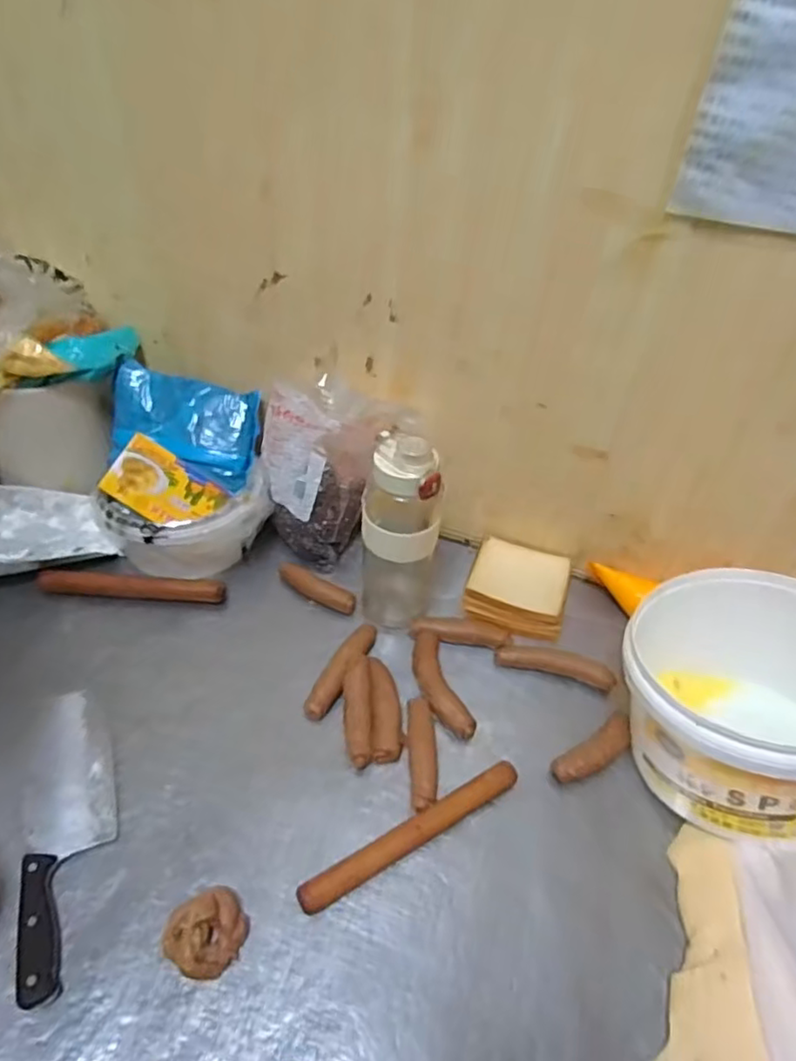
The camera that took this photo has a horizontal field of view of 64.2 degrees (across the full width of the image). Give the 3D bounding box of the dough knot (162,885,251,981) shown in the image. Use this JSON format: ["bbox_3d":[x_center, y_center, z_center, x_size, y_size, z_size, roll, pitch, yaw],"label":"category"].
[{"bbox_3d":[-0.163,0.347,0.546,0.066,0.029,0.058,-24,51,-26],"label":"dough knot"}]

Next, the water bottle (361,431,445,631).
[{"bbox_3d":[0.003,-0.001,0.745,0.087,0.252,0.073,-5,45,-10],"label":"water bottle"}]

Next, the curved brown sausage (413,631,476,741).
[{"bbox_3d":[0.047,0.179,0.742,0.045,0.024,0.137,-10,46,-15],"label":"curved brown sausage"}]

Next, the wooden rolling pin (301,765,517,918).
[{"bbox_3d":[0.017,0.292,0.617,0.240,0.026,0.026,-21,50,-24],"label":"wooden rolling pin"}]

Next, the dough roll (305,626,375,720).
[{"bbox_3d":[-0.064,0.159,0.745,0.032,0.027,0.136,24,48,19],"label":"dough roll"}]

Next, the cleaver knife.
[{"bbox_3d":[-0.319,0.276,0.616,0.079,0.023,0.297,-13,47,-17],"label":"cleaver knife"}]

